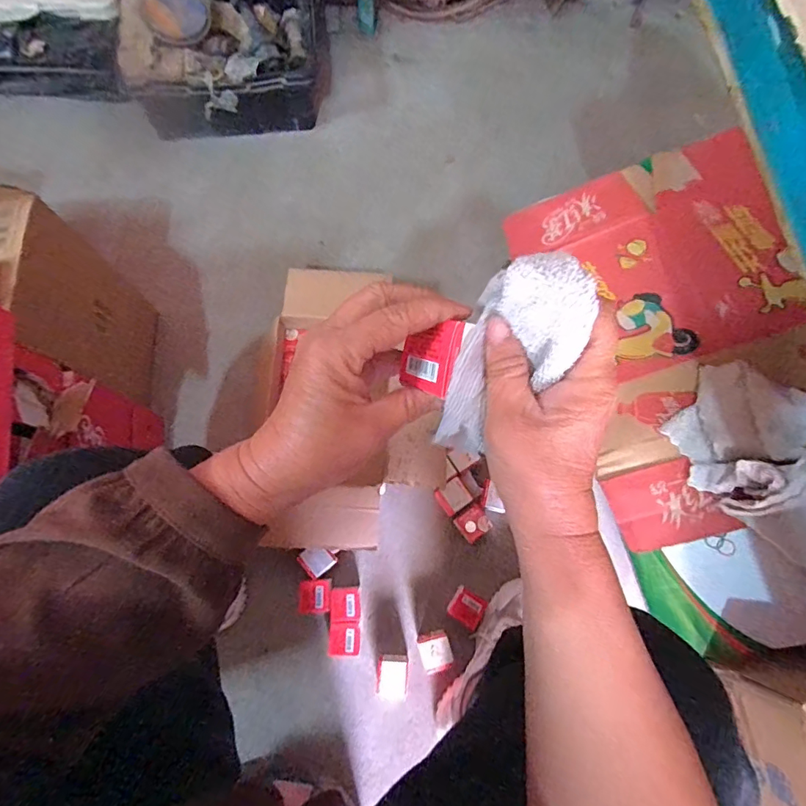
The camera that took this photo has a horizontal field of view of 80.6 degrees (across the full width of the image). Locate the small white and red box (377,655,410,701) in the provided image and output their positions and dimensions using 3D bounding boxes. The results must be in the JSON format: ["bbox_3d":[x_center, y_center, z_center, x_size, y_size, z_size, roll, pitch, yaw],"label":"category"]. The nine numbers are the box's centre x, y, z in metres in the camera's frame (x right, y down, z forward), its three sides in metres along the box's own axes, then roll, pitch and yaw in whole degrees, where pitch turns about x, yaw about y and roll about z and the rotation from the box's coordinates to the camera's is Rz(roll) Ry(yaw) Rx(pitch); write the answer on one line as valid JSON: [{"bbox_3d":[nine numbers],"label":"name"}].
[{"bbox_3d":[-0.014,0.384,0.668,0.042,0.033,0.050,4,74,-1],"label":"small white and red box"}]

